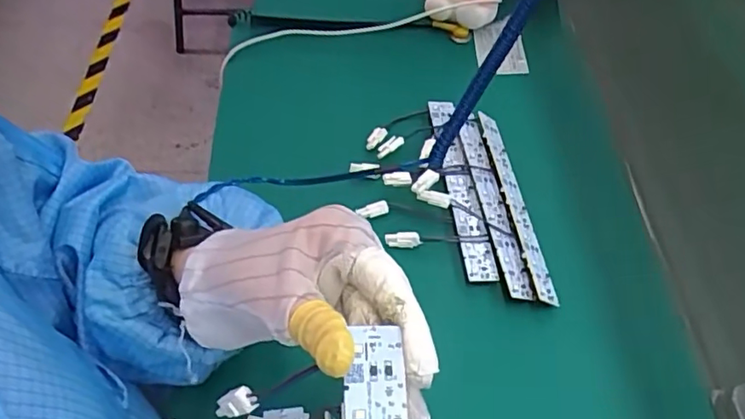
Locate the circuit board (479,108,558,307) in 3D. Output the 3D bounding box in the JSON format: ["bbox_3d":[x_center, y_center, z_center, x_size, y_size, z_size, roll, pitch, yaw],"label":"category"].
[{"bbox_3d":[0.119,-0.009,0.478,0.019,0.010,0.189,-5,54,-5],"label":"circuit board"}]

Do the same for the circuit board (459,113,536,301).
[{"bbox_3d":[0.097,-0.009,0.477,0.025,0.009,0.183,5,52,-20],"label":"circuit board"}]

